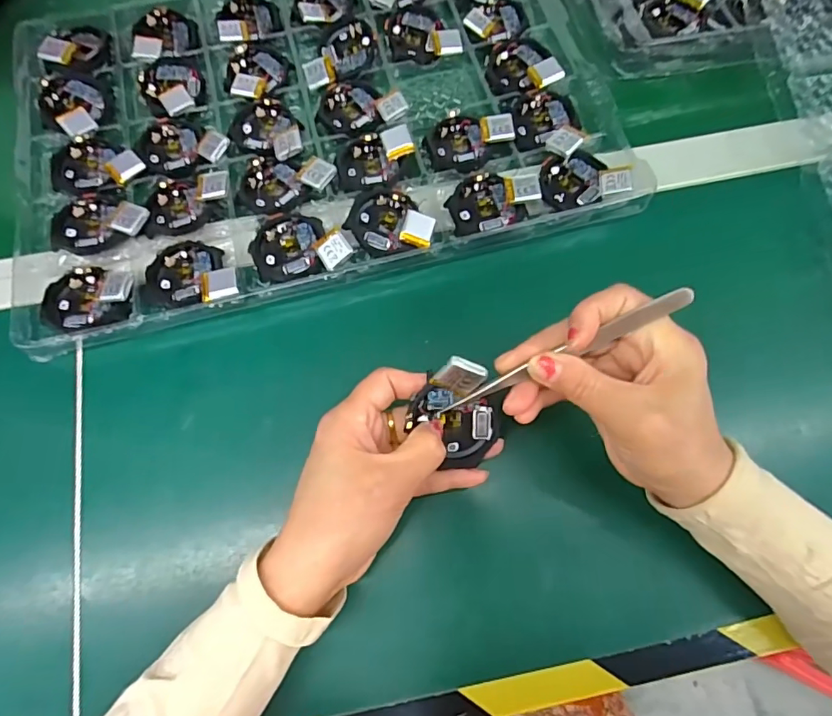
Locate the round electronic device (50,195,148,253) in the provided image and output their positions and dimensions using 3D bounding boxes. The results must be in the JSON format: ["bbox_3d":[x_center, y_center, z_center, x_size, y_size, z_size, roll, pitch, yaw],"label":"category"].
[{"bbox_3d":[-0.223,-0.092,0.344,0.065,0.013,0.043,18,73,6],"label":"round electronic device"}]

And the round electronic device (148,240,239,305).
[{"bbox_3d":[-0.149,-0.058,0.330,0.067,0.019,0.047,2,72,1],"label":"round electronic device"}]

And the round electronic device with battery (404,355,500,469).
[{"bbox_3d":[0.025,0.029,0.258,0.053,0.022,0.053,0,105,1],"label":"round electronic device with battery"}]

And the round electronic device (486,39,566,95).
[{"bbox_3d":[0.086,-0.229,0.390,0.059,0.018,0.046,23,73,8],"label":"round electronic device"}]

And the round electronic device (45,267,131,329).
[{"bbox_3d":[-0.217,-0.040,0.327,0.057,0.018,0.044,14,72,5],"label":"round electronic device"}]

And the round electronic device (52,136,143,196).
[{"bbox_3d":[-0.238,-0.140,0.367,0.066,0.016,0.048,28,74,9],"label":"round electronic device"}]

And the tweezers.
[{"bbox_3d":[0.069,-0.001,0.240,0.127,0.006,0.008,-27,76,19],"label":"tweezers"}]

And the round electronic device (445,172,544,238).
[{"bbox_3d":[0.054,-0.111,0.348,0.061,0.021,0.039,-18,72,-6],"label":"round electronic device"}]

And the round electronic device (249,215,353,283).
[{"bbox_3d":[-0.078,-0.078,0.335,0.067,0.018,0.045,-3,72,-1],"label":"round electronic device"}]

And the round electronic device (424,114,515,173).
[{"bbox_3d":[0.040,-0.163,0.367,0.063,0.015,0.045,-9,72,-3],"label":"round electronic device"}]

